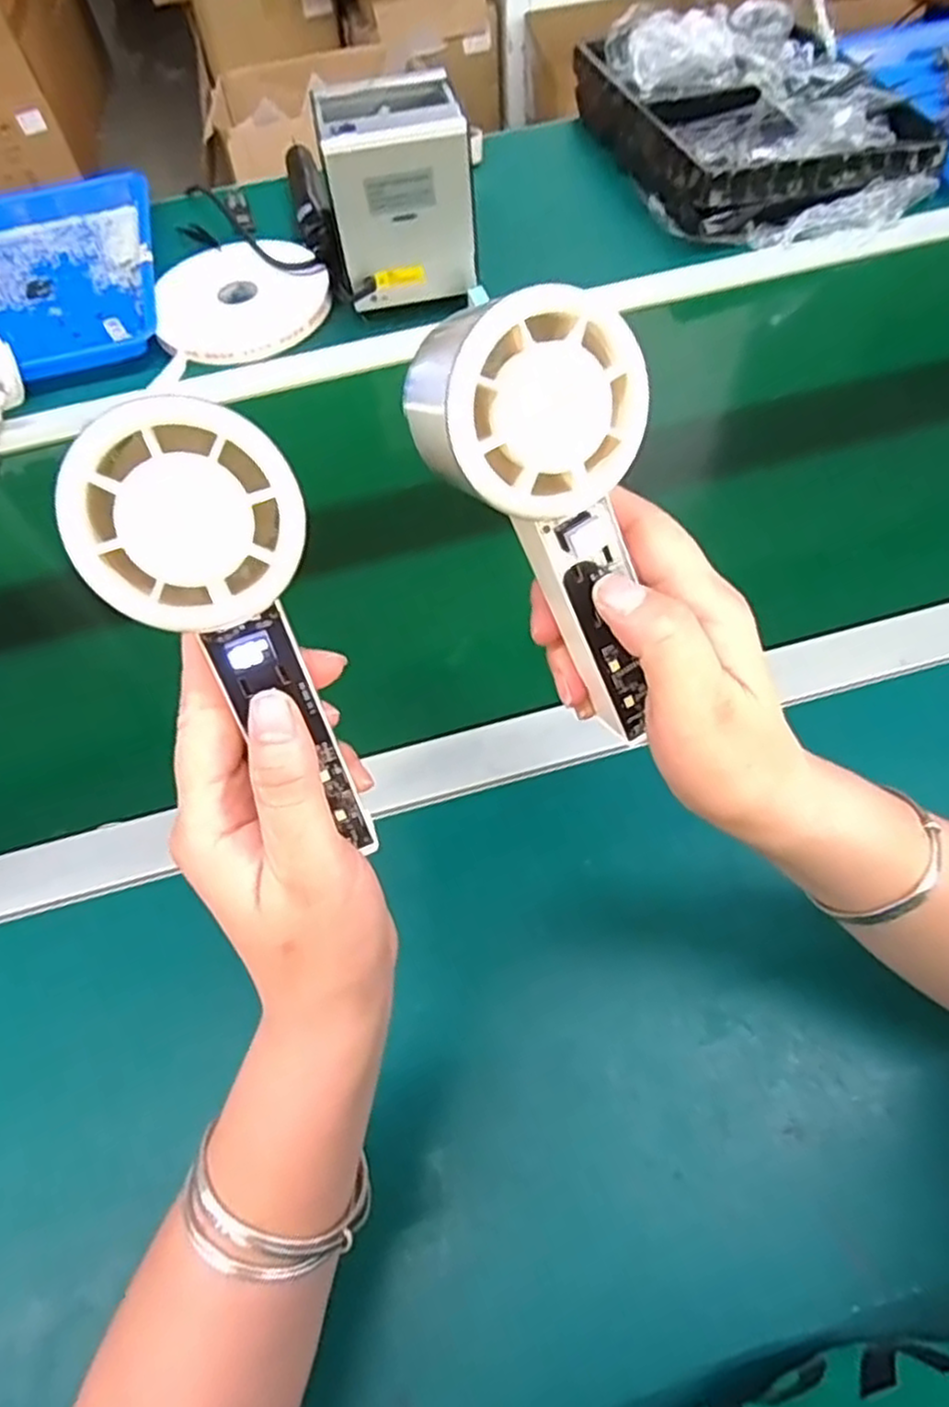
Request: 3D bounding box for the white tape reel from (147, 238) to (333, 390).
[{"bbox_3d":[-0.227,-0.394,0.721,0.166,0.023,0.171,-8,60,0],"label":"white tape reel"}]

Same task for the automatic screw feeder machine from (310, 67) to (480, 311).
[{"bbox_3d":[-0.072,-0.478,0.681,0.123,0.132,0.137,-12,60,-2],"label":"automatic screw feeder machine"}]

